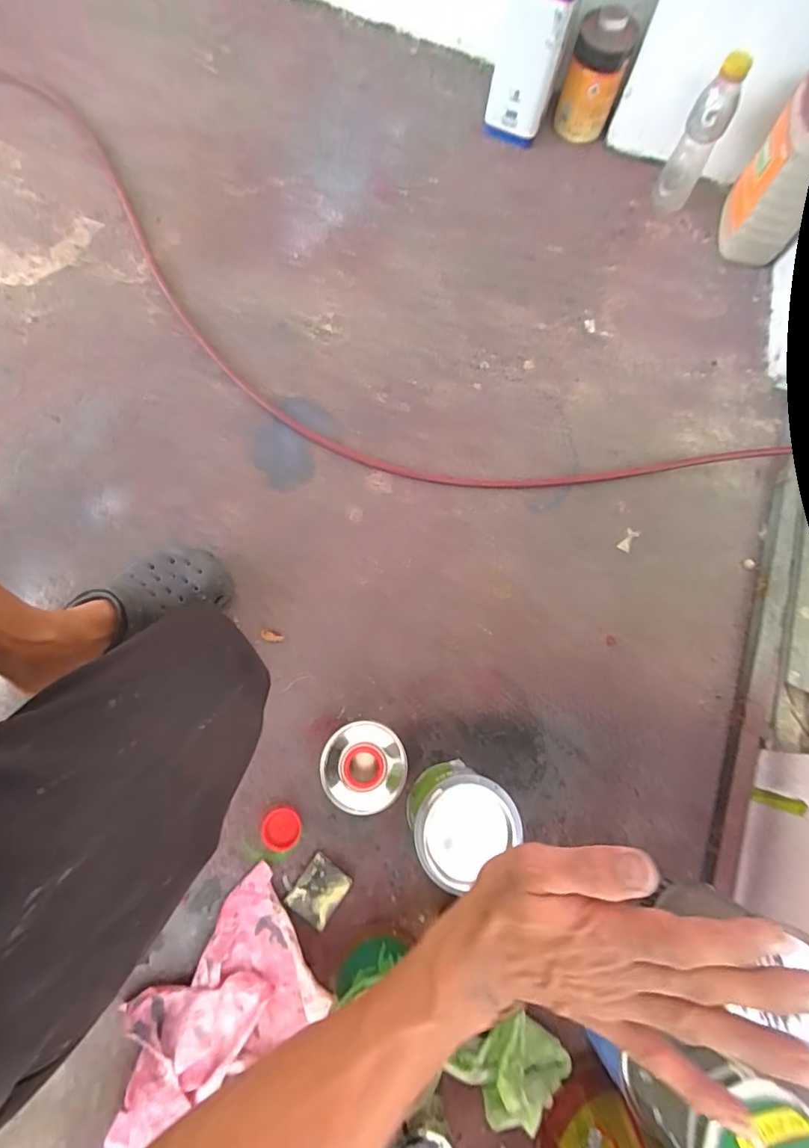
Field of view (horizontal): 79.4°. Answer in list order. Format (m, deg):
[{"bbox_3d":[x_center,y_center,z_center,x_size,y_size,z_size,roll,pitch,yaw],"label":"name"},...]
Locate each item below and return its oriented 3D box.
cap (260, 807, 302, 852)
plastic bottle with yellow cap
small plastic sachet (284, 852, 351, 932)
[{"bbox_3d":[-0.150,0.311,0.593,0.047,0.008,0.047,1,71,-4],"label":"cap"},{"bbox_3d":[0.522,-0.769,0.873,0.068,0.225,0.056,22,71,3],"label":"plastic bottle with yellow cap"},{"bbox_3d":[-0.104,0.384,0.586,0.056,0.004,0.067,36,73,8],"label":"small plastic sachet"}]

